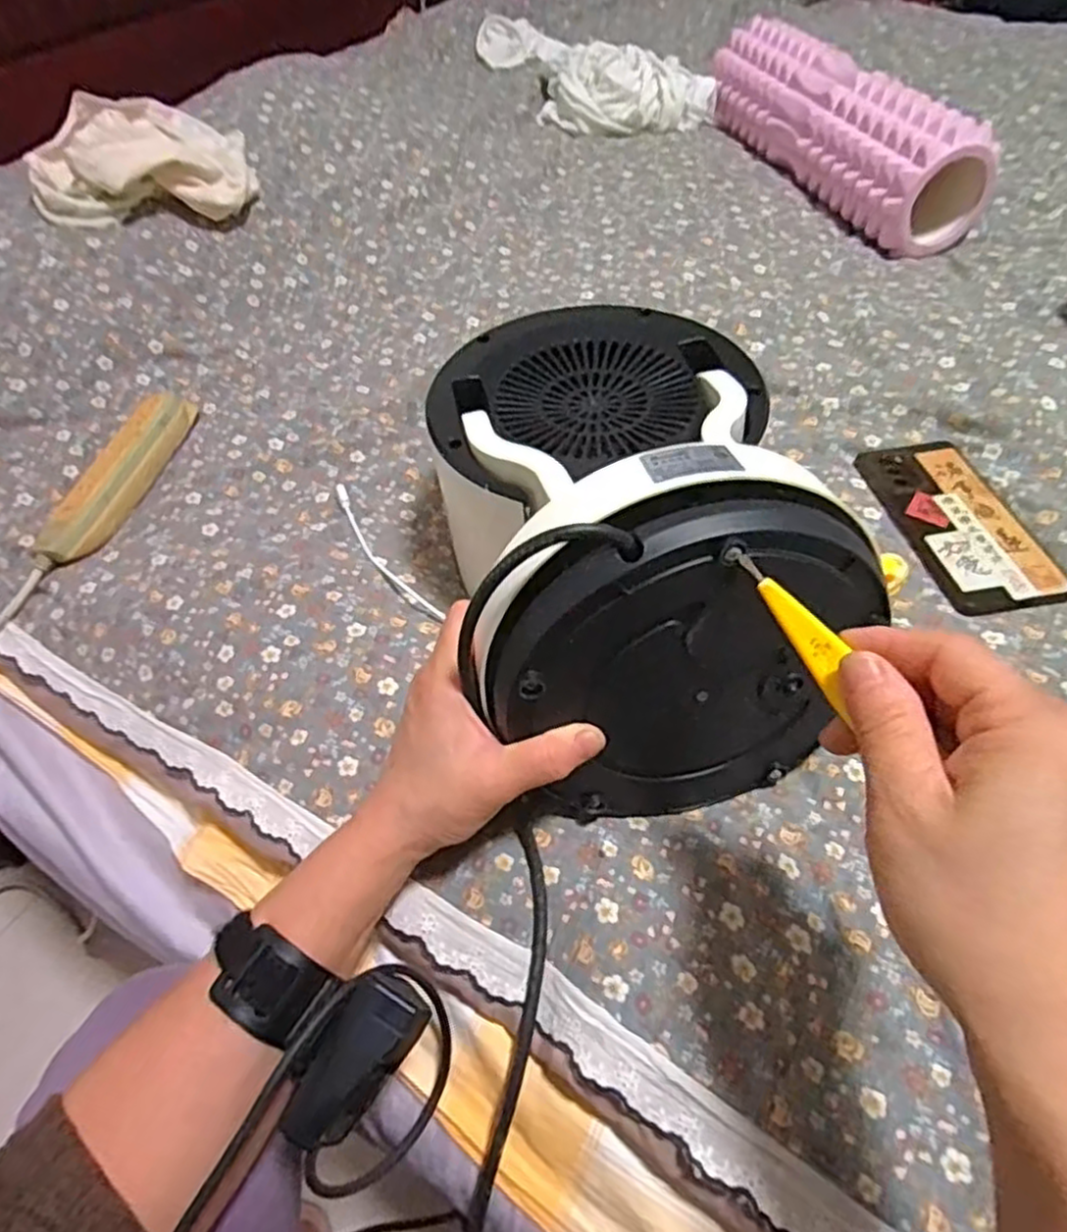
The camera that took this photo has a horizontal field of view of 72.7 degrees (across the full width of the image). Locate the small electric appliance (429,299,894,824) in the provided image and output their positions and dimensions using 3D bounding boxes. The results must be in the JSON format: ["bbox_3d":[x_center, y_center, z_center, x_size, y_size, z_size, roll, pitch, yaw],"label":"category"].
[{"bbox_3d":[0.046,-0.070,0.424,0.179,0.184,0.317,-6,56,1],"label":"small electric appliance"}]

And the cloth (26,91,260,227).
[{"bbox_3d":[-0.386,-0.445,0.720,0.187,0.093,0.120,-7,50,-1],"label":"cloth"}]

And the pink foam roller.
[{"bbox_3d":[0.353,-0.597,0.873,0.106,0.107,0.438,-18,52,-9],"label":"pink foam roller"}]

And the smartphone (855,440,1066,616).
[{"bbox_3d":[0.300,-0.069,0.513,0.082,0.008,0.166,-11,51,-3],"label":"smartphone"}]

